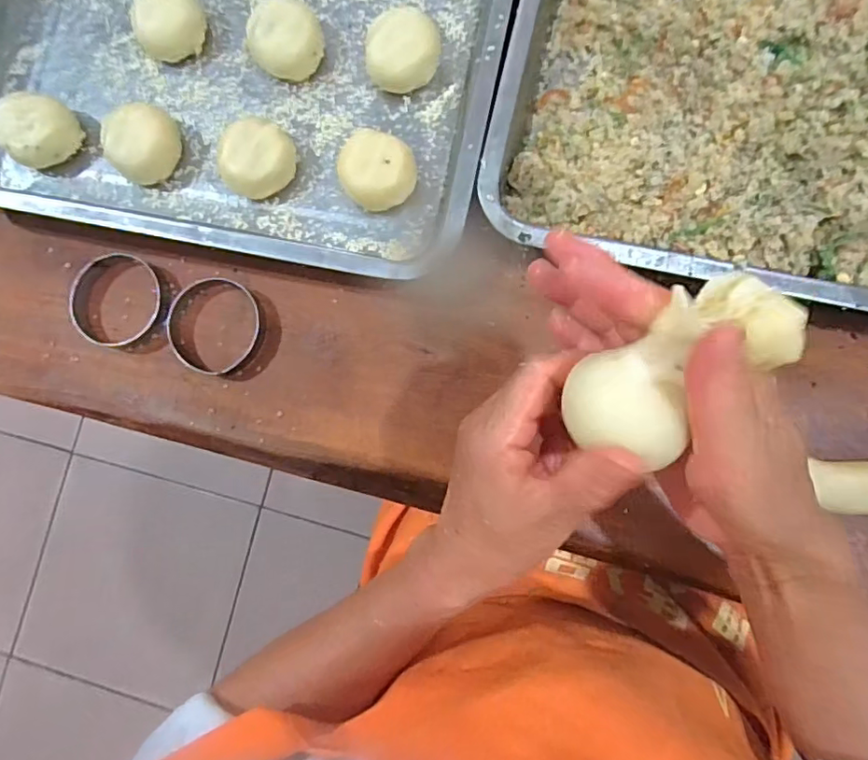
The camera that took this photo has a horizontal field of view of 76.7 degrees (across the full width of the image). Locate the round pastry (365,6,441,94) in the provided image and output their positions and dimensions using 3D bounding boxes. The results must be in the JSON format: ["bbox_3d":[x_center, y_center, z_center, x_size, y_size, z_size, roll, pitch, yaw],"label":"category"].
[{"bbox_3d":[-0.020,-0.218,0.365,0.047,0.027,0.045,0,85,5],"label":"round pastry"}]

